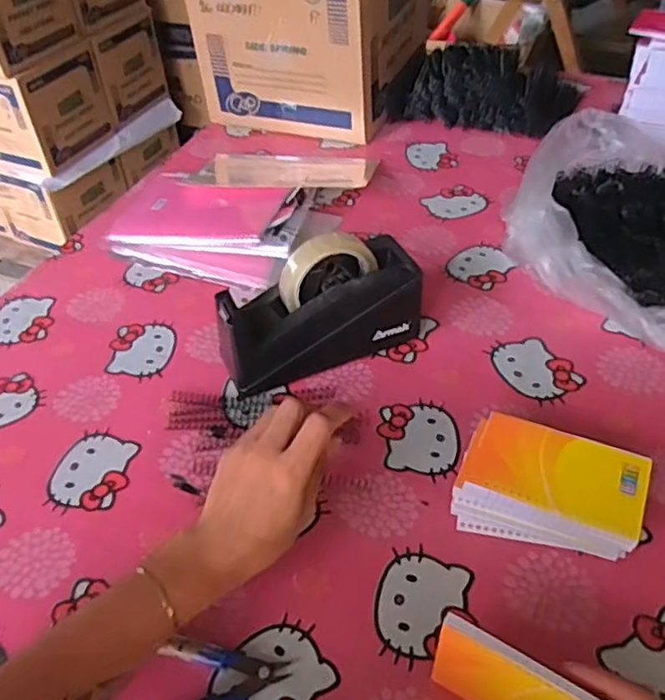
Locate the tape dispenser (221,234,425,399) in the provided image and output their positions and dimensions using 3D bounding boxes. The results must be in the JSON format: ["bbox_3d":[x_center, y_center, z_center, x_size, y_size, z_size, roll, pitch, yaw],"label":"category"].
[{"bbox_3d":[-0.013,-0.040,0.643,0.198,0.118,0.068,-19,46,-14],"label":"tape dispenser"}]

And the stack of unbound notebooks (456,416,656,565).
[{"bbox_3d":[0.174,0.113,0.527,0.136,0.043,0.092,15,47,19],"label":"stack of unbound notebooks"}]

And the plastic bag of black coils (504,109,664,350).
[{"bbox_3d":[0.356,-0.135,0.727,0.293,0.093,0.353,-8,44,-3],"label":"plastic bag of black coils"}]

